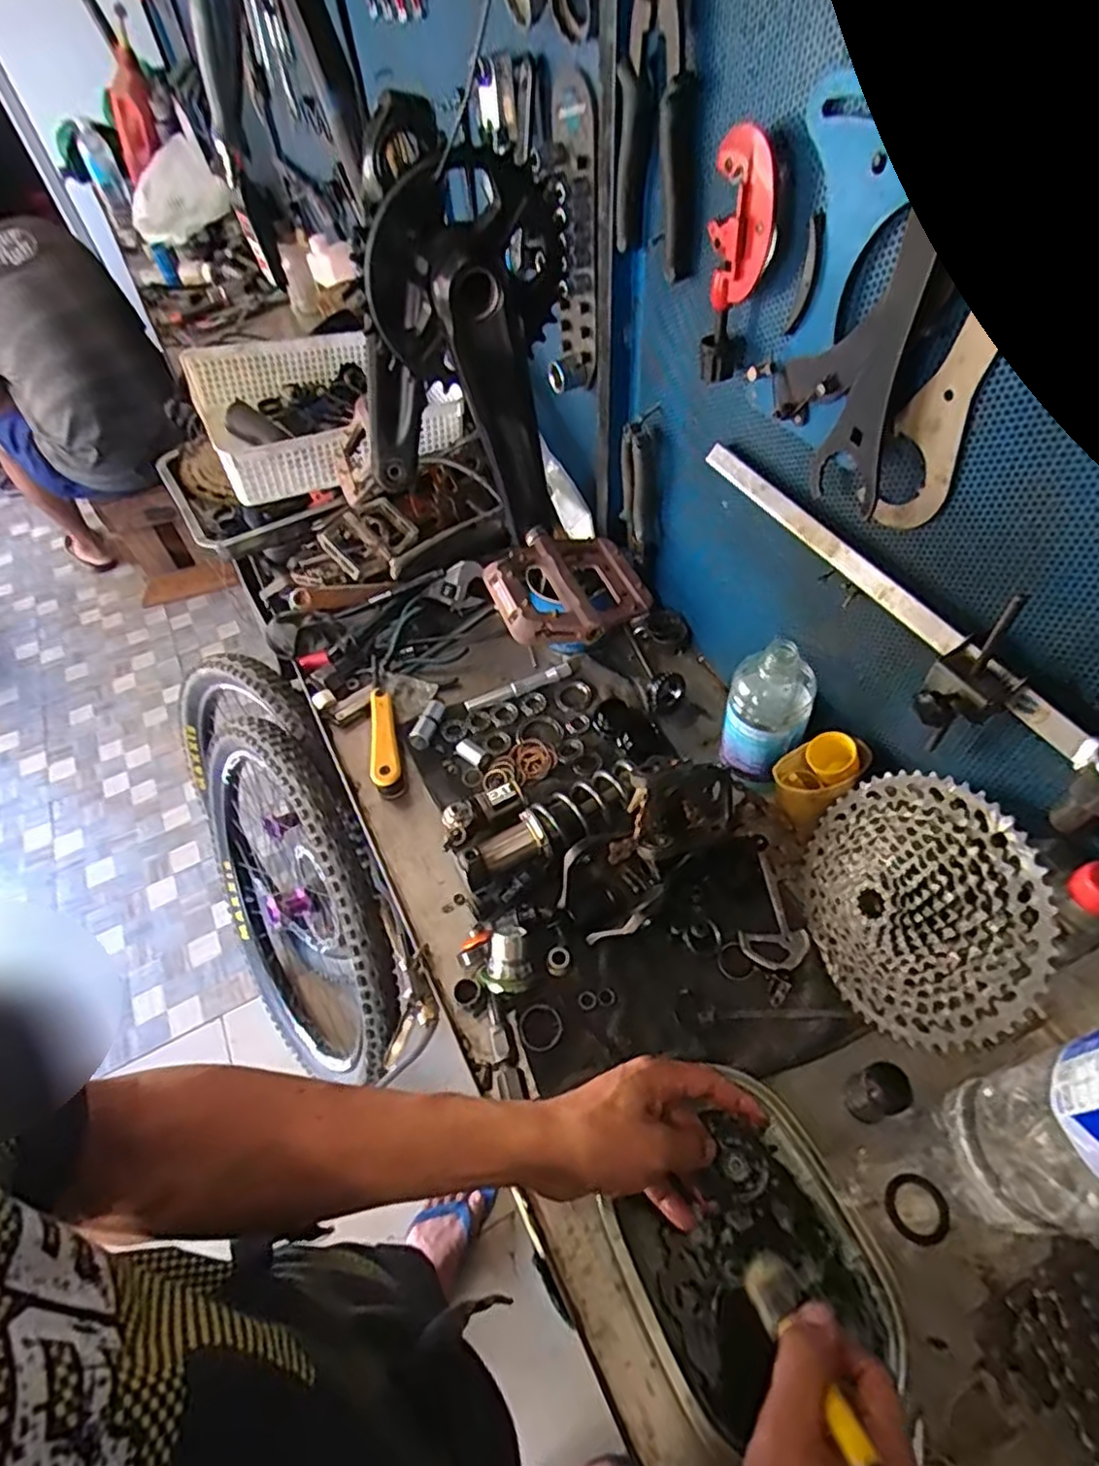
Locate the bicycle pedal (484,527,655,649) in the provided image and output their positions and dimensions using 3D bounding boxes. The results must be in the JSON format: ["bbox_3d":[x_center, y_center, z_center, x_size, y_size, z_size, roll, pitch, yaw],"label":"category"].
[{"bbox_3d":[0.011,-0.111,0.493,0.108,0.027,0.104,-18,53,-9],"label":"bicycle pedal"}]

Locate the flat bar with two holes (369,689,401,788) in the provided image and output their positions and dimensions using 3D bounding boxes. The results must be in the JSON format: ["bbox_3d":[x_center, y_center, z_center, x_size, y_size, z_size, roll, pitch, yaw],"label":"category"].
[{"bbox_3d":[-0.180,0.001,0.726,0.030,0.014,0.130,-11,52,-4],"label":"flat bar with two holes"}]

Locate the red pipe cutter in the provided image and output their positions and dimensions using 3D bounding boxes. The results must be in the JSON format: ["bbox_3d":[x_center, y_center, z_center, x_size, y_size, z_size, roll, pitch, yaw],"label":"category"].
[{"bbox_3d":[0.134,-0.330,0.477,0.043,0.149,0.027,11,54,12],"label":"red pipe cutter"}]

